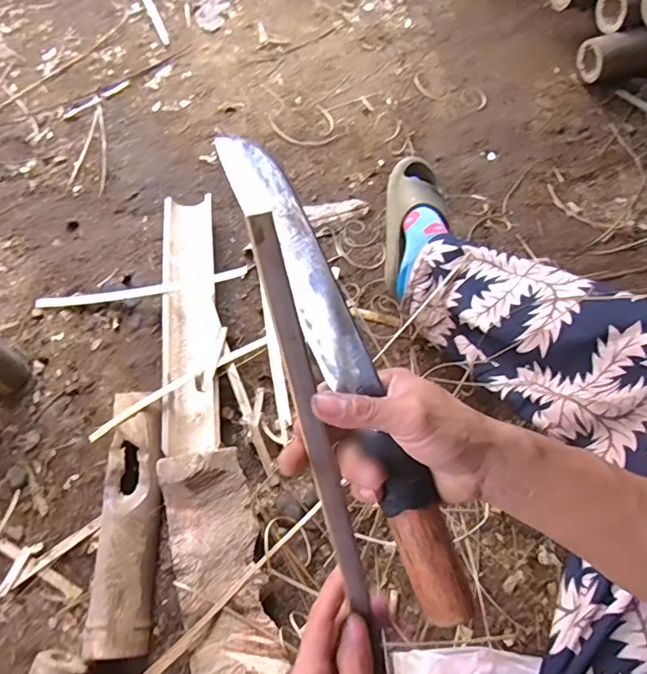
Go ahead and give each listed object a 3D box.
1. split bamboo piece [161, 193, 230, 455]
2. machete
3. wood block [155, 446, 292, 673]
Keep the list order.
[{"bbox_3d":[-0.201,-0.036,0.816,0.085,0.046,0.430,-5,66,-3],"label":"split bamboo piece"},{"bbox_3d":[0.017,0.023,0.342,0.032,0.025,0.340,-24,87,-11],"label":"machete"},{"bbox_3d":[-0.124,0.284,0.638,0.109,0.064,0.288,-14,66,-7],"label":"wood block"}]

